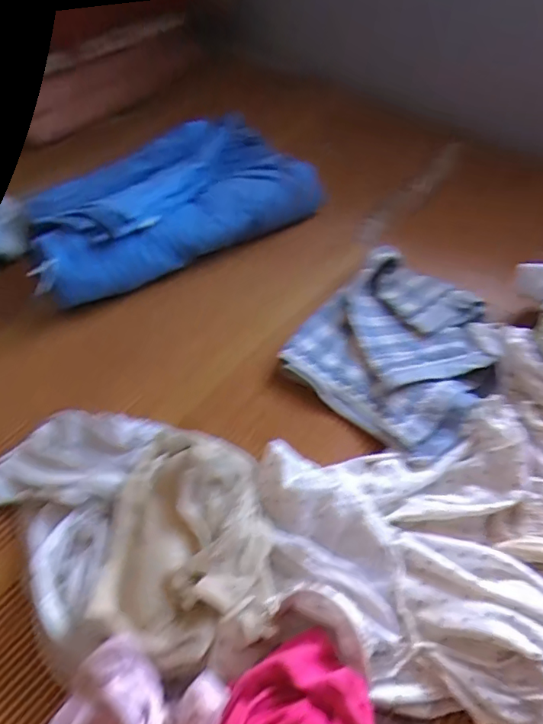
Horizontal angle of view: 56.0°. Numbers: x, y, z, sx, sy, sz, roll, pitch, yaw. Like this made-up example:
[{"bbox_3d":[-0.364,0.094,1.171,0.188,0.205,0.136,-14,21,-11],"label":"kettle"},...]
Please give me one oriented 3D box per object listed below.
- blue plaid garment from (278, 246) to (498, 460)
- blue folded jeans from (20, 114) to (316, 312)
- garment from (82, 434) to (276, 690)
[{"bbox_3d":[0.167,-0.025,0.675,0.245,0.040,0.275,29,59,23],"label":"blue plaid garment"},{"bbox_3d":[-0.184,-0.285,0.882,0.487,0.108,0.283,-29,56,-18],"label":"blue folded jeans"},{"bbox_3d":[-0.082,0.159,0.500,0.155,0.048,0.236,-3,52,1],"label":"garment"}]

